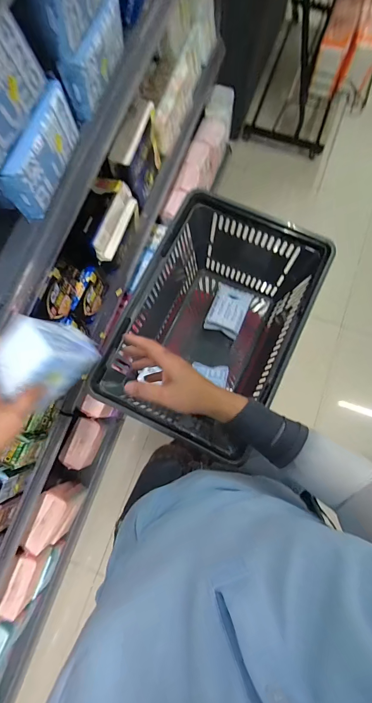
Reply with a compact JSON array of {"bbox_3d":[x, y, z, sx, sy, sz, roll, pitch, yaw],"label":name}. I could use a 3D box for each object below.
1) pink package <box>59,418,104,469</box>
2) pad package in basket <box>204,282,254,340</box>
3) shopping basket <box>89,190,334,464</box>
[{"bbox_3d":[-0.327,0.294,1.005,0.084,0.104,0.156,27,80,7],"label":"pink package"},{"bbox_3d":[0.111,-0.110,0.796,0.090,0.038,0.129,21,80,6],"label":"pad package in basket"},{"bbox_3d":[0.056,-0.037,0.718,0.311,0.303,0.452,25,80,6],"label":"shopping basket"}]

